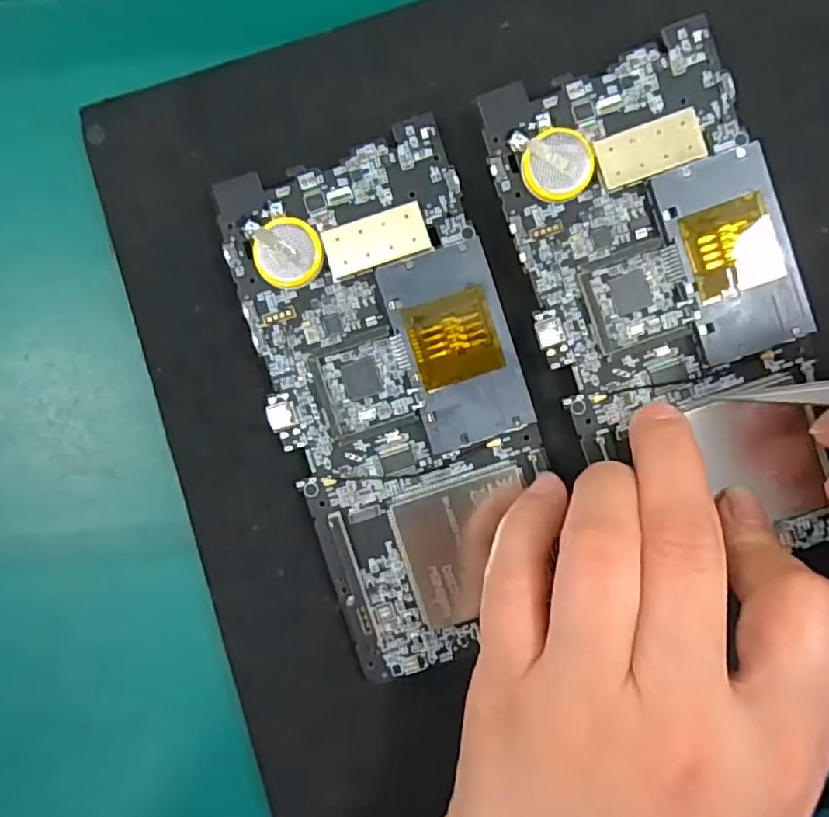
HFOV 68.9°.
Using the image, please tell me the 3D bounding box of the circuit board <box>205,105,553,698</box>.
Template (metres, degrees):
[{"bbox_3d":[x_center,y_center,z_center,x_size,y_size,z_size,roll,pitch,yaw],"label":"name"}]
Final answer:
[{"bbox_3d":[-0.004,-0.001,0.179,0.072,0.006,0.149,-17,91,0],"label":"circuit board"}]

